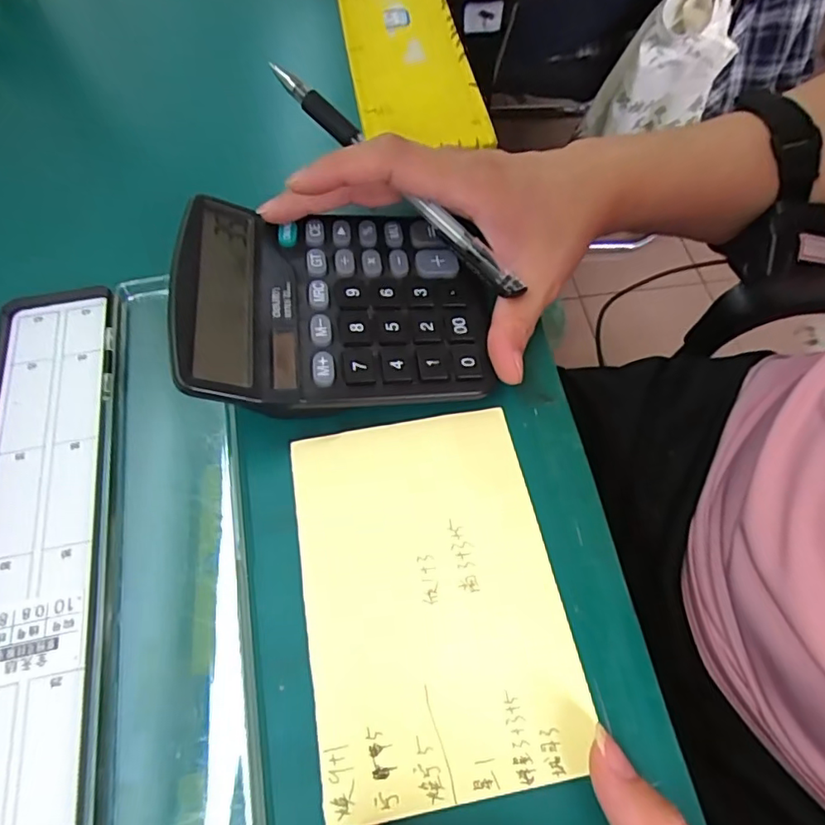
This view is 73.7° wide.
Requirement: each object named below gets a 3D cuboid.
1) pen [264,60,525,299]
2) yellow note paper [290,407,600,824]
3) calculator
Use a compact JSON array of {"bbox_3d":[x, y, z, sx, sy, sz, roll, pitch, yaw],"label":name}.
[{"bbox_3d":[-0.009,-0.112,0.264,0.153,0.010,0.014,42,68,-2],"label":"pen"},{"bbox_3d":[0.006,0.070,0.226,0.100,0.004,0.147,-10,62,-5],"label":"yellow note paper"},{"bbox_3d":[-0.036,-0.058,0.263,0.139,0.032,0.117,-11,62,-6],"label":"calculator"}]

